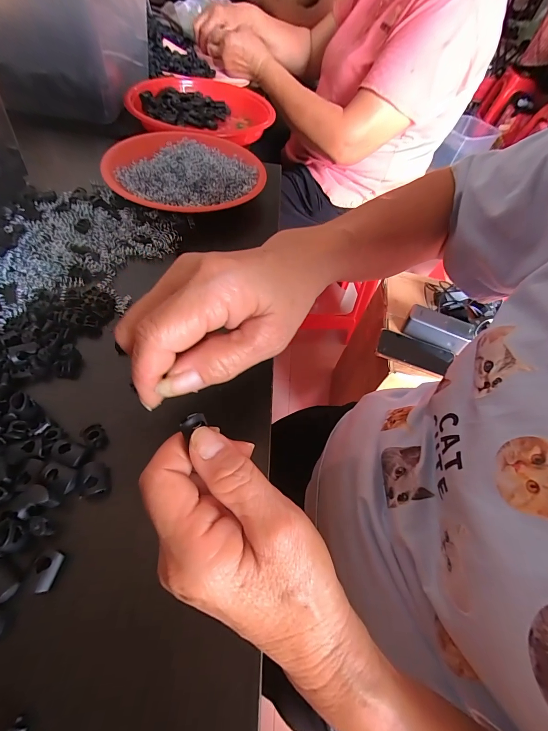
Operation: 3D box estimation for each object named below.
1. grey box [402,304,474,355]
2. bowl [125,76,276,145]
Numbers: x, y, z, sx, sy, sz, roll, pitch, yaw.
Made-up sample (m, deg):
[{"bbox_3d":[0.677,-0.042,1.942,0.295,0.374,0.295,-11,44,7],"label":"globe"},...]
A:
[{"bbox_3d":[0.343,-0.079,0.642,0.126,0.044,0.062,30,57,11],"label":"grey box"},{"bbox_3d":[-0.117,-0.442,0.525,0.226,0.047,0.234,1,58,-1],"label":"bowl"}]

